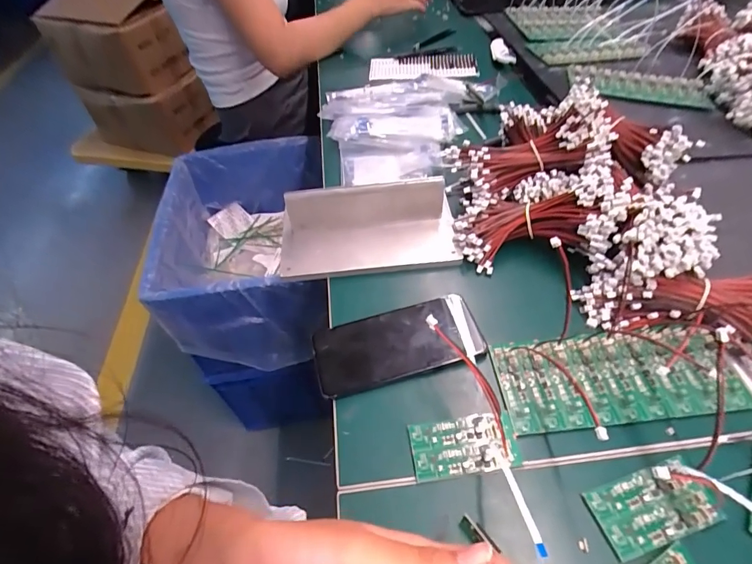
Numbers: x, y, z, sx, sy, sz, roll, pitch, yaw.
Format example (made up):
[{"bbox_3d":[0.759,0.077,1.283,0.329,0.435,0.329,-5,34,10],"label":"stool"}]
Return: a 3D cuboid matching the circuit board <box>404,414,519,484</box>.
[{"bbox_3d":[0.070,0.129,0.330,0.083,0.005,0.044,-8,51,-1],"label":"circuit board"}]

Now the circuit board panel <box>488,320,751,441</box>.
[{"bbox_3d":[0.206,0.080,0.357,0.195,0.014,0.079,-7,51,0],"label":"circuit board panel"}]

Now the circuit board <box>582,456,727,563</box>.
[{"bbox_3d":[0.196,0.157,0.292,0.081,0.008,0.044,-16,52,-8],"label":"circuit board"}]

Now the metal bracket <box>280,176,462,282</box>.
[{"bbox_3d":[-0.011,-0.061,0.458,0.197,0.055,0.083,-7,51,0],"label":"metal bracket"}]

